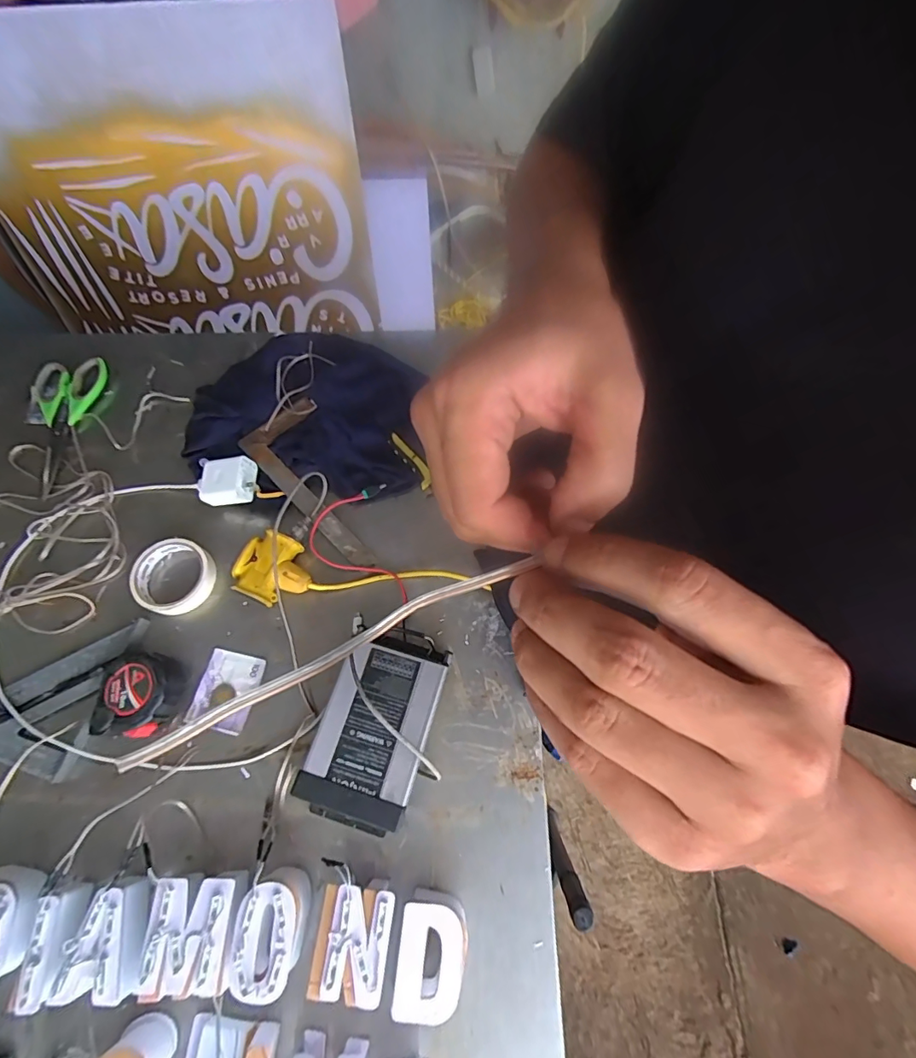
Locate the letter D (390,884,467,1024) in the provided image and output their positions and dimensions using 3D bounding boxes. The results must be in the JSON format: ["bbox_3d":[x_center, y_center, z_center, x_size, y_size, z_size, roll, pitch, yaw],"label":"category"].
[{"bbox_3d":[-0.023,0.383,0.435,0.061,0.040,0.092,6,66,1],"label":"letter D"}]

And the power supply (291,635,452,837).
[{"bbox_3d":[-0.085,0.207,0.508,0.110,0.051,0.189,16,66,6],"label":"power supply"}]

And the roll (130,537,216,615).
[{"bbox_3d":[-0.342,0.058,0.584,0.088,0.029,0.086,1,66,-1],"label":"roll"}]

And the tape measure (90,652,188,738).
[{"bbox_3d":[-0.351,0.179,0.526,0.081,0.035,0.085,1,66,-1],"label":"tape measure"}]

